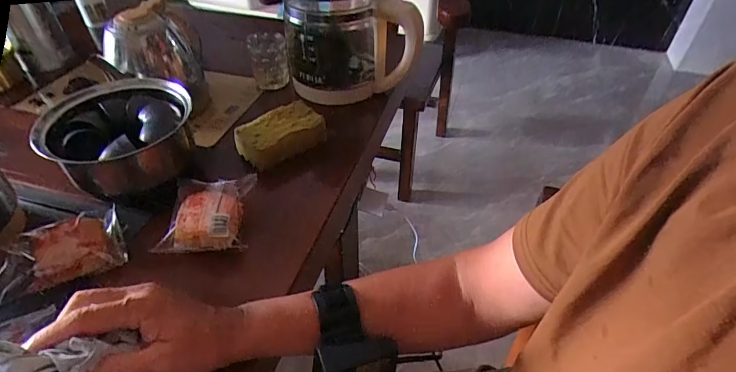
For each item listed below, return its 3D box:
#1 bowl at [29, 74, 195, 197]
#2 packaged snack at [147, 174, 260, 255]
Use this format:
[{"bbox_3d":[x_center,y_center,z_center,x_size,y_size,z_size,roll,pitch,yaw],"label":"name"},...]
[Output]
[{"bbox_3d":[-0.293,-0.059,0.523,0.143,0.086,0.142,0,43,0],"label":"bowl"},{"bbox_3d":[-0.177,0.025,0.471,0.092,0.028,0.090,0,43,-2],"label":"packaged snack"}]

